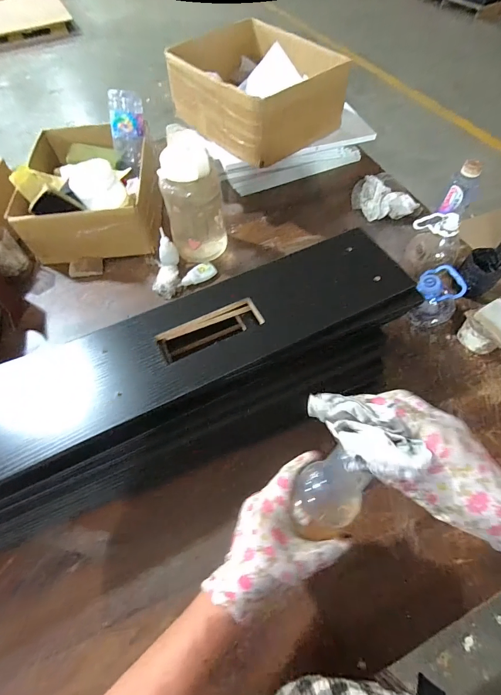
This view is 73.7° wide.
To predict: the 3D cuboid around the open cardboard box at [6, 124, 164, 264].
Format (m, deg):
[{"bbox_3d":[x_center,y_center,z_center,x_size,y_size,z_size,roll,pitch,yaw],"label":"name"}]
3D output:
[{"bbox_3d":[-0.337,-0.343,0.727,0.265,0.137,0.290,-4,60,-1],"label":"open cardboard box"}]

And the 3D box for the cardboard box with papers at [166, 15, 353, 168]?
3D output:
[{"bbox_3d":[-0.001,-0.563,0.718,0.260,0.117,0.352,-40,67,-19],"label":"cardboard box with papers"}]

